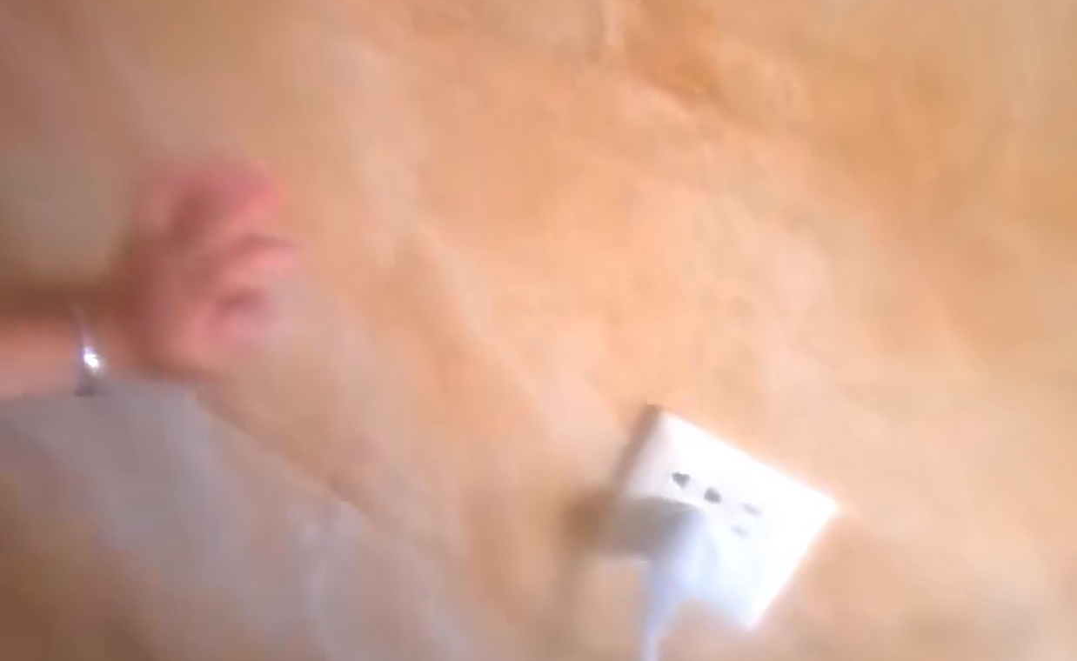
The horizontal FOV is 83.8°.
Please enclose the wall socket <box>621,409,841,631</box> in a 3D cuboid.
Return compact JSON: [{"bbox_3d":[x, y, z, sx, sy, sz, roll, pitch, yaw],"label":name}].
[{"bbox_3d":[0.083,0.093,0.294,0.088,0.010,0.076,29,105,17],"label":"wall socket"}]

